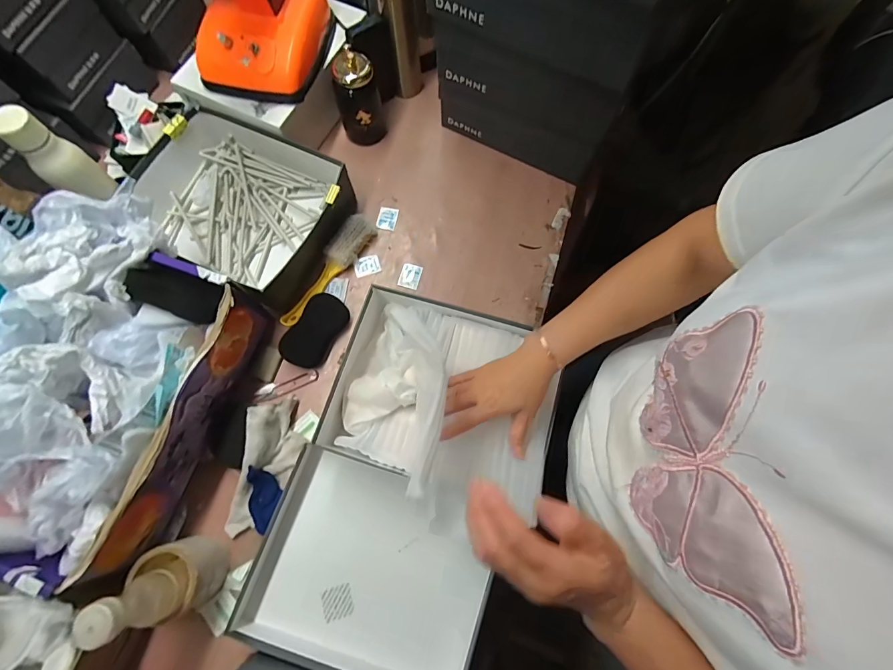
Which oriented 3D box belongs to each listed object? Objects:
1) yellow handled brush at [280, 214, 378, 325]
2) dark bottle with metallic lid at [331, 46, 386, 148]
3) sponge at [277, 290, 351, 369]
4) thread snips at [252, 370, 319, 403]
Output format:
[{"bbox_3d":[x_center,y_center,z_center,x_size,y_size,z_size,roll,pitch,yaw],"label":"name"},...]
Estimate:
[{"bbox_3d":[-0.202,-0.110,0.682,0.051,0.036,0.232,29,75,7],"label":"yellow handled brush"},{"bbox_3d":[-0.156,-0.418,0.708,0.077,0.152,0.063,-12,74,-4],"label":"dark bottle with metallic lid"},{"bbox_3d":[-0.216,-0.007,0.655,0.067,0.036,0.128,24,75,6],"label":"sponge"},{"bbox_3d":[-0.262,0.085,0.647,0.107,0.014,0.023,-18,75,-6],"label":"thread snips"}]

